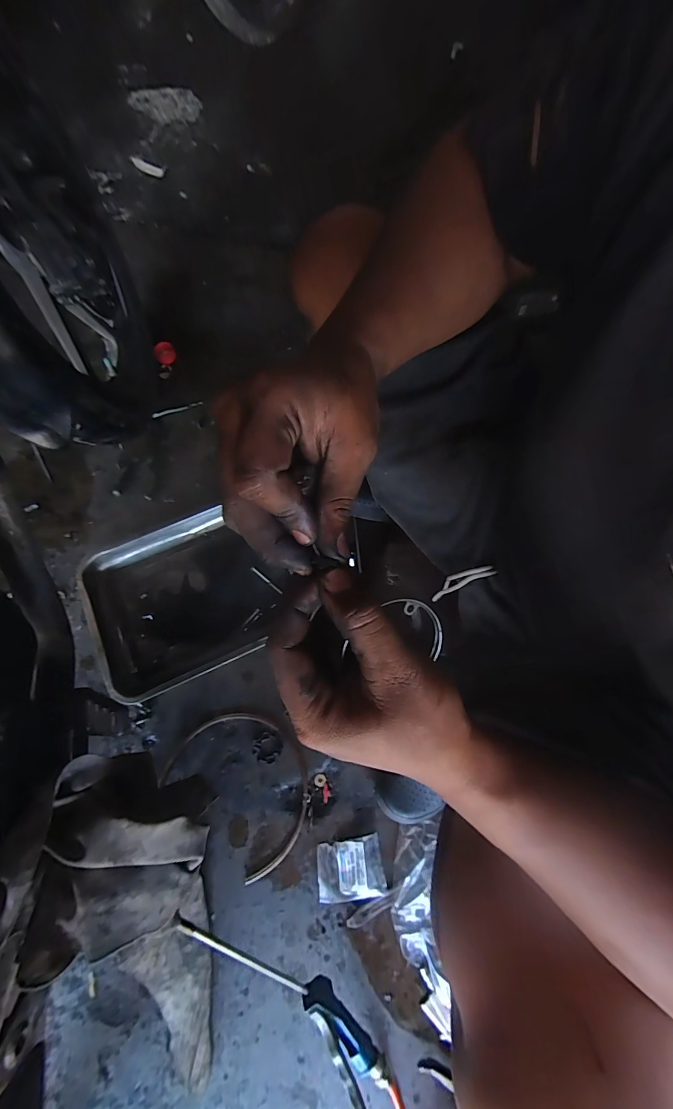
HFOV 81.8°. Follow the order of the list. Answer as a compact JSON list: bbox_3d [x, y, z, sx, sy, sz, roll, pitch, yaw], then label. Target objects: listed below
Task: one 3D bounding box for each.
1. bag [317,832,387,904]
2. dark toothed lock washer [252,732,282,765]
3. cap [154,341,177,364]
[{"bbox_3d":[0.020,0.444,0.547,0.092,0.011,0.073,-10,74,-2],"label":"bag"},{"bbox_3d":[-0.106,0.293,0.588,0.043,0.005,0.040,0,74,0],"label":"dark toothed lock washer"},{"bbox_3d":[-0.345,-0.407,0.785,0.037,0.016,0.044,-20,75,-5],"label":"cap"}]

